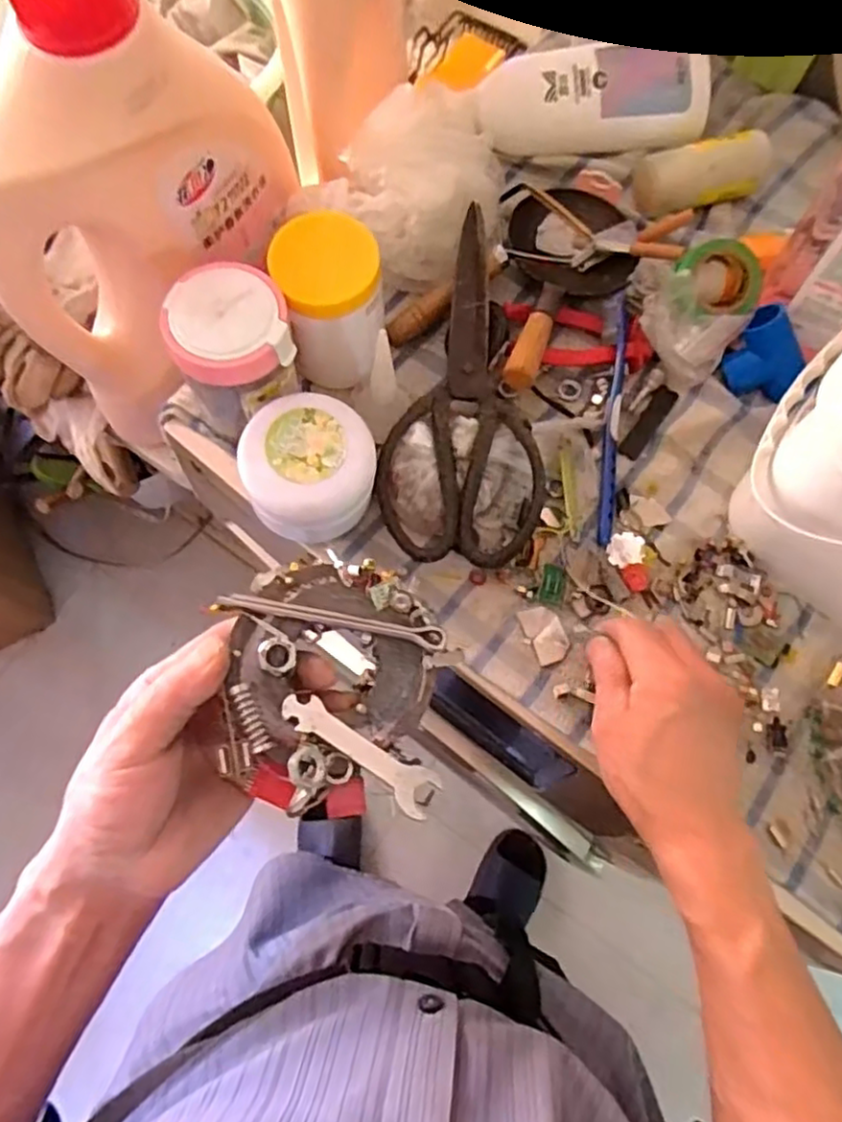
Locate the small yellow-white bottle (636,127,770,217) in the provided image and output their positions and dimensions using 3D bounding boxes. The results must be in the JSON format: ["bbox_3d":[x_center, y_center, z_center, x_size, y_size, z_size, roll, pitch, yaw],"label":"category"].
[{"bbox_3d":[0.219,-0.300,0.523,0.098,0.040,0.045,-9,75,-4],"label":"small yellow-white bottle"}]

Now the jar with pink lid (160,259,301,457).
[{"bbox_3d":[-0.120,-0.130,0.440,0.076,0.108,0.071,0,75,-1],"label":"jar with pink lid"}]

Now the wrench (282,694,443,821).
[{"bbox_3d":[-0.027,0.086,0.312,0.080,0.005,0.025,37,48,3],"label":"wrench"}]

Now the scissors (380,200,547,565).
[{"bbox_3d":[0.031,-0.123,0.468,0.106,0.024,0.252,3,75,0],"label":"scissors"}]

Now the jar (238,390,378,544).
[{"bbox_3d":[-0.072,-0.061,0.440,0.081,0.067,0.084,0,75,-1],"label":"jar"}]

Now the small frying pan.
[{"bbox_3d":[0.098,-0.205,0.496,0.103,0.051,0.196,19,61,4],"label":"small frying pan"}]

